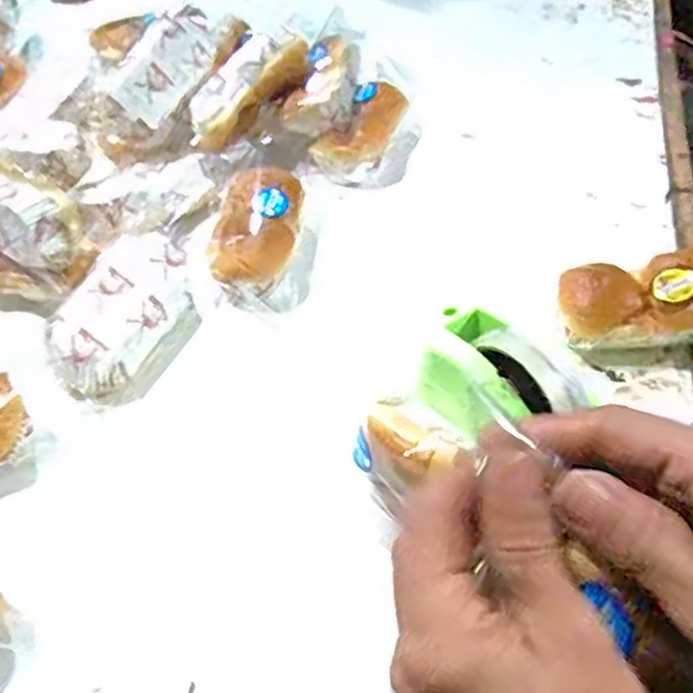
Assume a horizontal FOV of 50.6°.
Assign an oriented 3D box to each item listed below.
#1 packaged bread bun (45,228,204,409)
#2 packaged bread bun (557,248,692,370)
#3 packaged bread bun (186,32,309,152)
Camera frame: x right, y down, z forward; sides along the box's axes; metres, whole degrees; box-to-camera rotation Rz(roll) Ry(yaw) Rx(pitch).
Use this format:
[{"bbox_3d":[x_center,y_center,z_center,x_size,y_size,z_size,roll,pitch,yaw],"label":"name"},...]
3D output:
[{"bbox_3d":[-0.172,-0.024,0.593,0.082,0.061,0.147,17,49,17],"label":"packaged bread bun"},{"bbox_3d":[0.236,-0.031,0.577,0.136,0.065,0.074,3,46,4],"label":"packaged bread bun"},{"bbox_3d":[-0.099,-0.259,0.736,0.150,0.048,0.047,-44,55,1],"label":"packaged bread bun"}]

